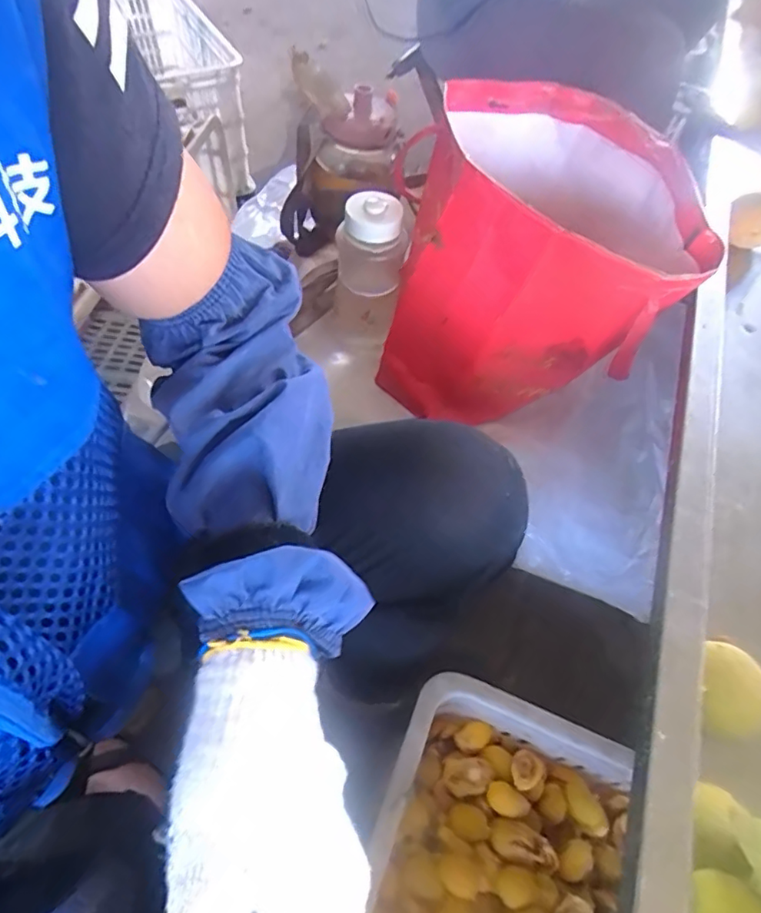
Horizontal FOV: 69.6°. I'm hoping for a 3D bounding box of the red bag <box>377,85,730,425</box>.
[{"bbox_3d":[0.152,-0.197,0.563,0.266,0.243,0.242,6,55,-1],"label":"red bag"}]

